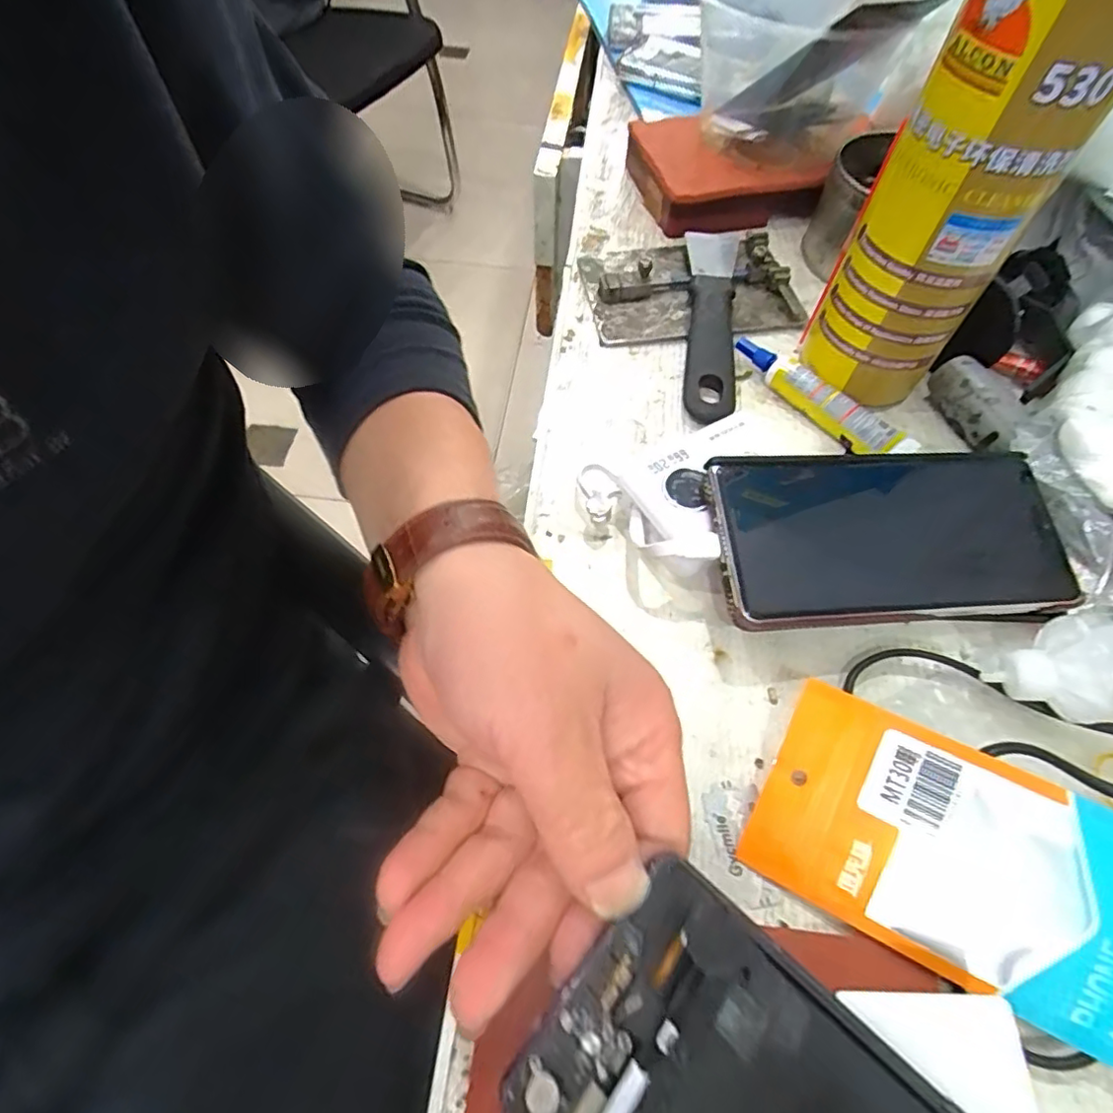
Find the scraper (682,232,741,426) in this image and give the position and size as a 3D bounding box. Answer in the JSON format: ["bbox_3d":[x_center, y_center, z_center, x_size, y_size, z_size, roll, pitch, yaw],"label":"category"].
[{"bbox_3d":[0.093,-0.141,0.361,0.032,0.015,0.179,8,59,3],"label":"scraper"}]

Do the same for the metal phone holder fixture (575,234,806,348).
[{"bbox_3d":[0.081,-0.173,0.383,0.124,0.018,0.089,-8,59,-7],"label":"metal phone holder fixture"}]

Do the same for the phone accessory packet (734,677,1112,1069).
[{"bbox_3d":[0.134,0.101,0.200,0.127,0.007,0.070,23,87,19],"label":"phone accessory packet"}]

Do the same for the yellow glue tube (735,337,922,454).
[{"bbox_3d":[0.140,-0.086,0.331,0.020,0.017,0.110,-39,67,-22],"label":"yellow glue tube"}]

